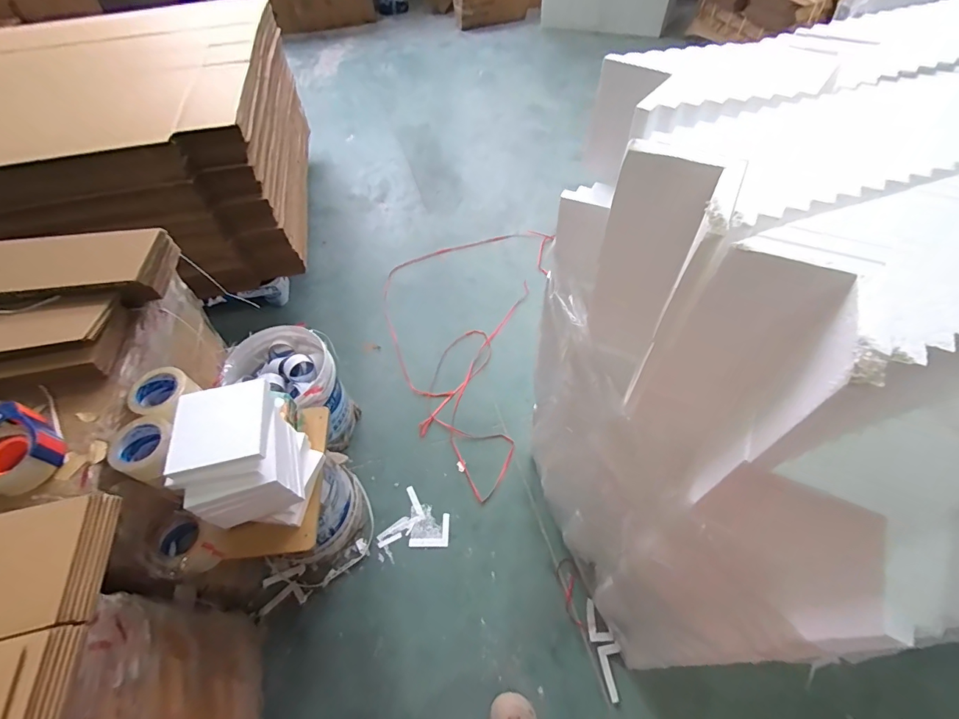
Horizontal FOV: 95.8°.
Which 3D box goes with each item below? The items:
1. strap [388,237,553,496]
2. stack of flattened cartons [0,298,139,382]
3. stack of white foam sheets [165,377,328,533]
[{"bbox_3d":[-0.099,-0.134,1.853,0.604,0.052,1.326,9,56,9],"label":"strap"},{"bbox_3d":[-0.951,-0.026,0.851,0.443,0.086,0.174,-11,55,-5],"label":"stack of flattened cartons"},{"bbox_3d":[-0.469,0.210,0.907,0.182,0.273,0.227,-8,55,-2],"label":"stack of white foam sheets"}]

